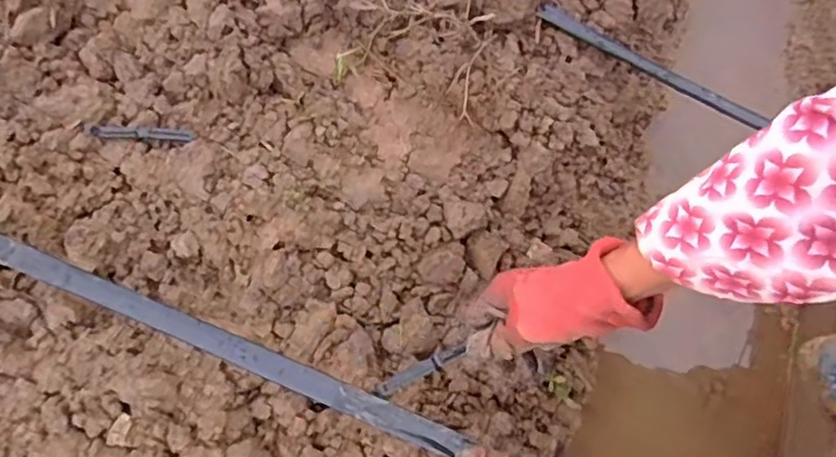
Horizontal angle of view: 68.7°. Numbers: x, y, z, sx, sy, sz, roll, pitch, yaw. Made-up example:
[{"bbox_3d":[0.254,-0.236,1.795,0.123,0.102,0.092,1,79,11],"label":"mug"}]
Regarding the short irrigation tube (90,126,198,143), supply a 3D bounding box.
[{"bbox_3d":[-0.275,-0.095,0.610,0.109,0.007,0.012,5,70,4],"label":"short irrigation tube"}]

